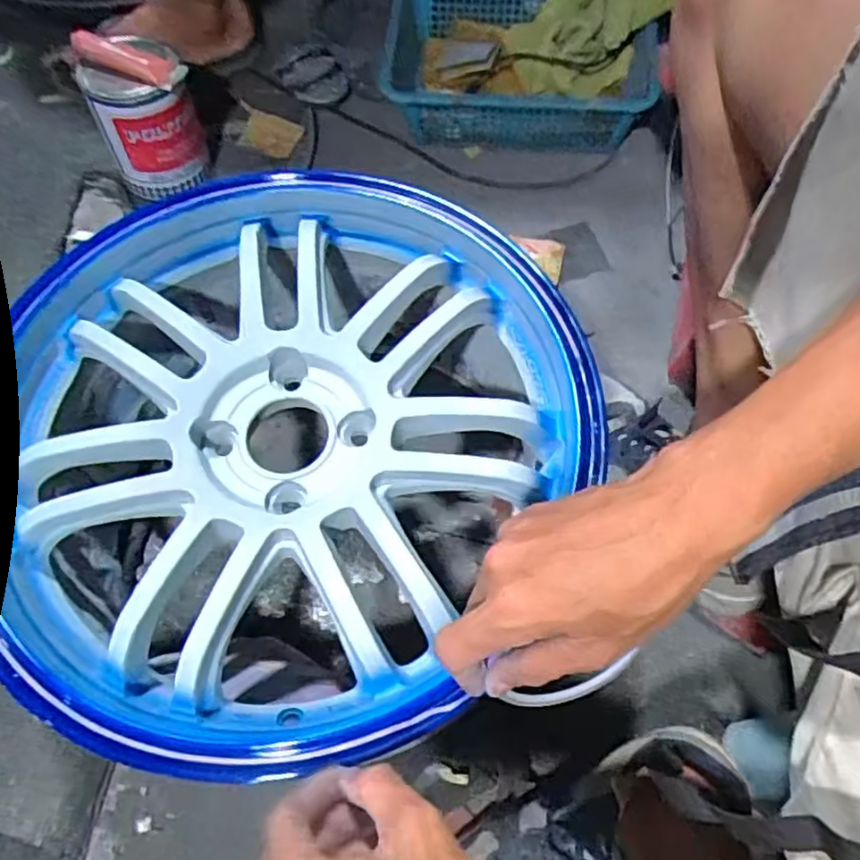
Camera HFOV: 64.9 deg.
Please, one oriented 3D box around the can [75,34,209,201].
[{"bbox_3d":[-0.300,-0.327,0.730,0.102,0.137,0.102,0,67,1],"label":"can"}]

